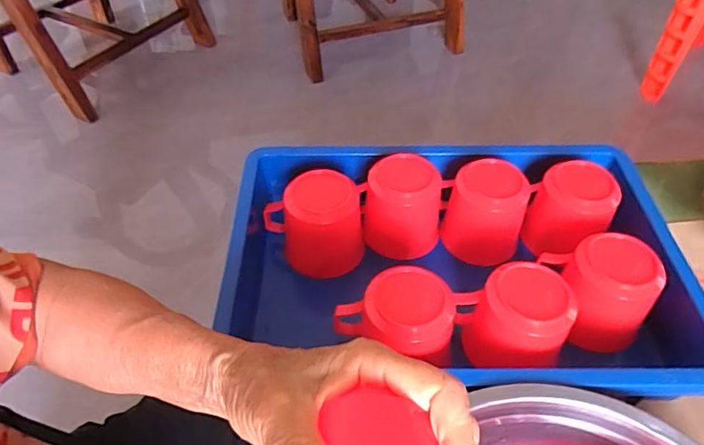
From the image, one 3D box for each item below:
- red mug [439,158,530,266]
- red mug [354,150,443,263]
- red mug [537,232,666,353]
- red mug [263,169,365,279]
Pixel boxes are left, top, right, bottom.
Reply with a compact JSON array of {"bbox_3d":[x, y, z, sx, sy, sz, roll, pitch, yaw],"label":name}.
[{"bbox_3d":[0.118,-0.010,0.470,0.069,0.069,0.066,0,48,0],"label":"red mug"},{"bbox_3d":[0.043,-0.014,0.470,0.067,0.073,0.064,0,48,0],"label":"red mug"},{"bbox_3d":[0.197,0.052,0.408,0.081,0.073,0.071,0,48,0],"label":"red mug"},{"bbox_3d":[-0.034,0.003,0.454,0.085,0.066,0.071,-8,48,-7],"label":"red mug"}]

